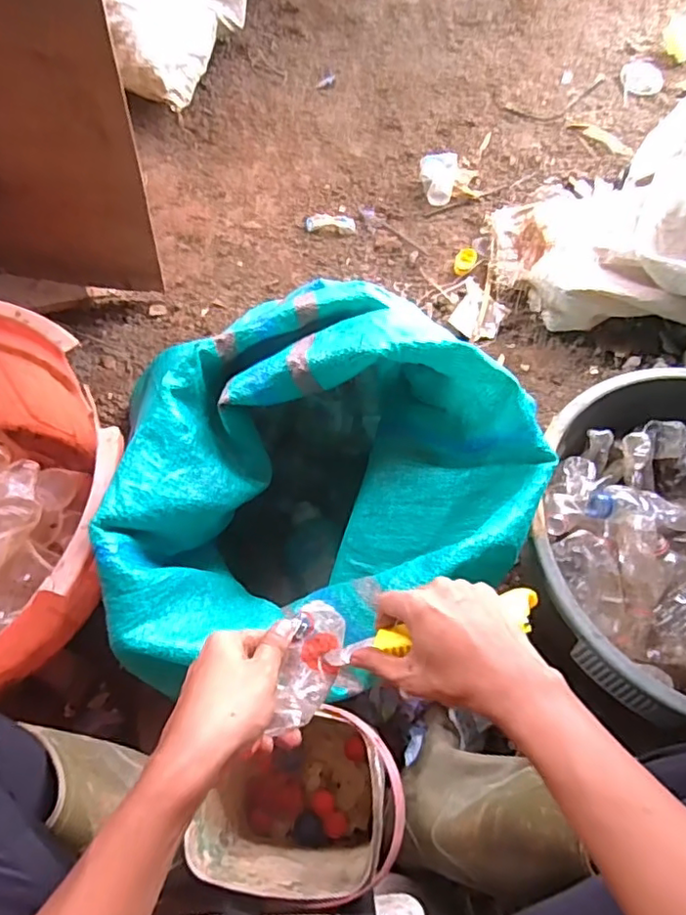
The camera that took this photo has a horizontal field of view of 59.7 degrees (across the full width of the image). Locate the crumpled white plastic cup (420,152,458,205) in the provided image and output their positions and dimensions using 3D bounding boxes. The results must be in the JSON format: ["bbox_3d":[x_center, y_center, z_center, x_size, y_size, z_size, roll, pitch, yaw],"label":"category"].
[{"bbox_3d":[0.189,-0.560,1.203,0.075,0.040,0.109,9,64,4],"label":"crumpled white plastic cup"}]

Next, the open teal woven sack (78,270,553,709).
[{"bbox_3d":[-0.052,0.061,0.699,0.451,0.307,0.397,-34,69,-16],"label":"open teal woven sack"}]

